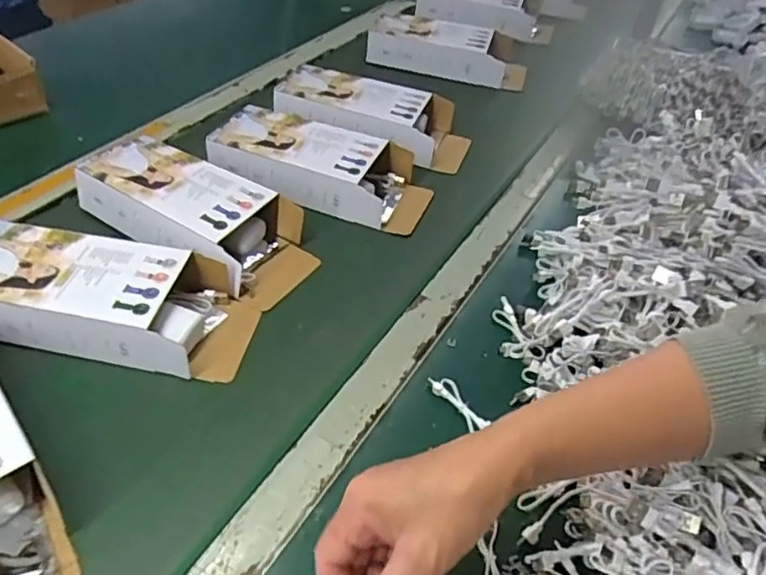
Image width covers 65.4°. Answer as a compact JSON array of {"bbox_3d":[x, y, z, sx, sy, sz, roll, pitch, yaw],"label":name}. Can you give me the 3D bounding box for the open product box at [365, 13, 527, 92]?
[{"bbox_3d":[0.106,-0.386,0.972,0.255,0.068,0.098,14,40,2],"label":"open product box"}]

